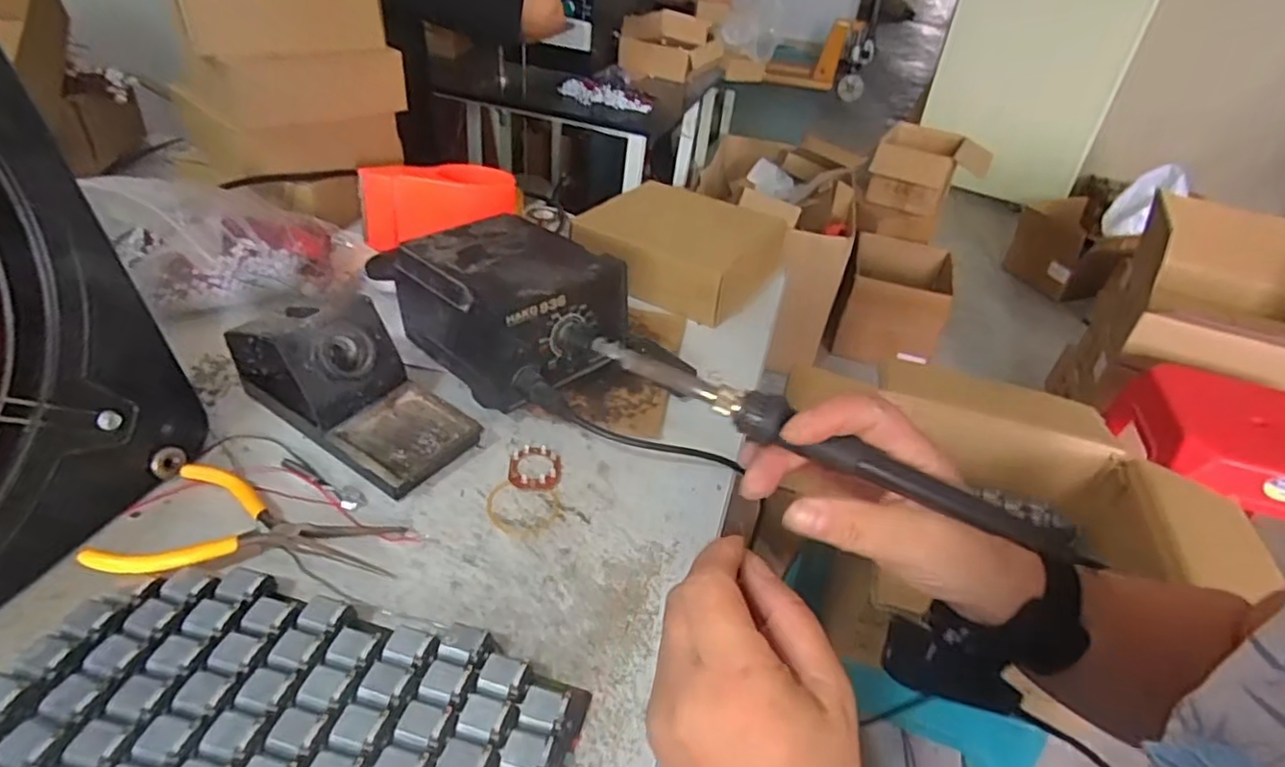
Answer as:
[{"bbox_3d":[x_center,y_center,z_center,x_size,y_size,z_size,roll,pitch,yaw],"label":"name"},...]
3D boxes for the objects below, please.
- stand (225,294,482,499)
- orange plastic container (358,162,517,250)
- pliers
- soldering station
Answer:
[{"bbox_3d":[-0.191,-0.006,0.426,0.167,0.077,0.071,26,40,24],"label":"stand"},{"bbox_3d":[-0.193,-0.170,0.637,0.139,0.066,0.068,-15,42,-27],"label":"orange plastic container"},{"bbox_3d":[-0.202,0.079,0.355,0.134,0.023,0.079,7,36,0],"label":"pliers"},{"bbox_3d":[-0.100,-0.060,0.492,0.162,0.085,0.113,30,42,29],"label":"soldering station"}]

